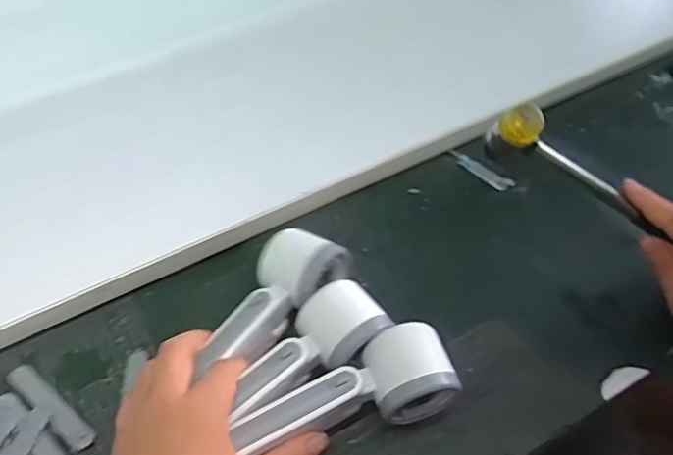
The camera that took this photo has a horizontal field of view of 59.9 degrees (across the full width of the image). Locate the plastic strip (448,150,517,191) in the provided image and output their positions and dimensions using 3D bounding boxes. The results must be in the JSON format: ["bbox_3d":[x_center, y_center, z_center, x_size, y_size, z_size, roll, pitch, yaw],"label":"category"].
[{"bbox_3d":[0.143,-0.058,0.584,0.070,0.007,0.018,37,63,25],"label":"plastic strip"}]

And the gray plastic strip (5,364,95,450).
[{"bbox_3d":[-0.216,0.134,0.442,0.094,0.006,0.020,32,61,23],"label":"gray plastic strip"}]

